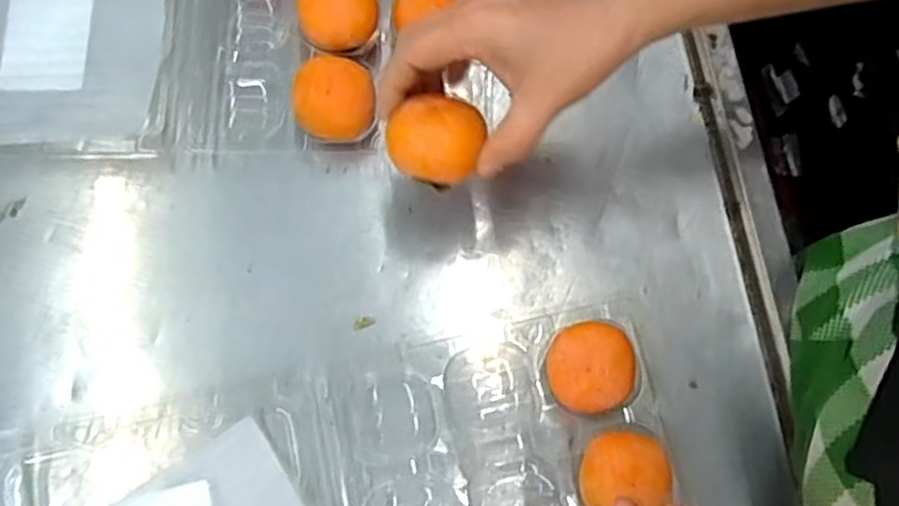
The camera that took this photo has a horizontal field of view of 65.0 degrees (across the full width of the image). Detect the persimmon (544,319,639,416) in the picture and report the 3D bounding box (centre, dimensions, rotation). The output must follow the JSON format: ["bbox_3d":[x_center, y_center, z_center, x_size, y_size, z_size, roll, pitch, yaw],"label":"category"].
[{"bbox_3d":[0.085,0.070,0.435,0.050,0.044,0.051,20,79,4],"label":"persimmon"}]

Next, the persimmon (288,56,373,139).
[{"bbox_3d":[-0.076,-0.100,0.472,0.054,0.046,0.048,12,79,2],"label":"persimmon"}]

